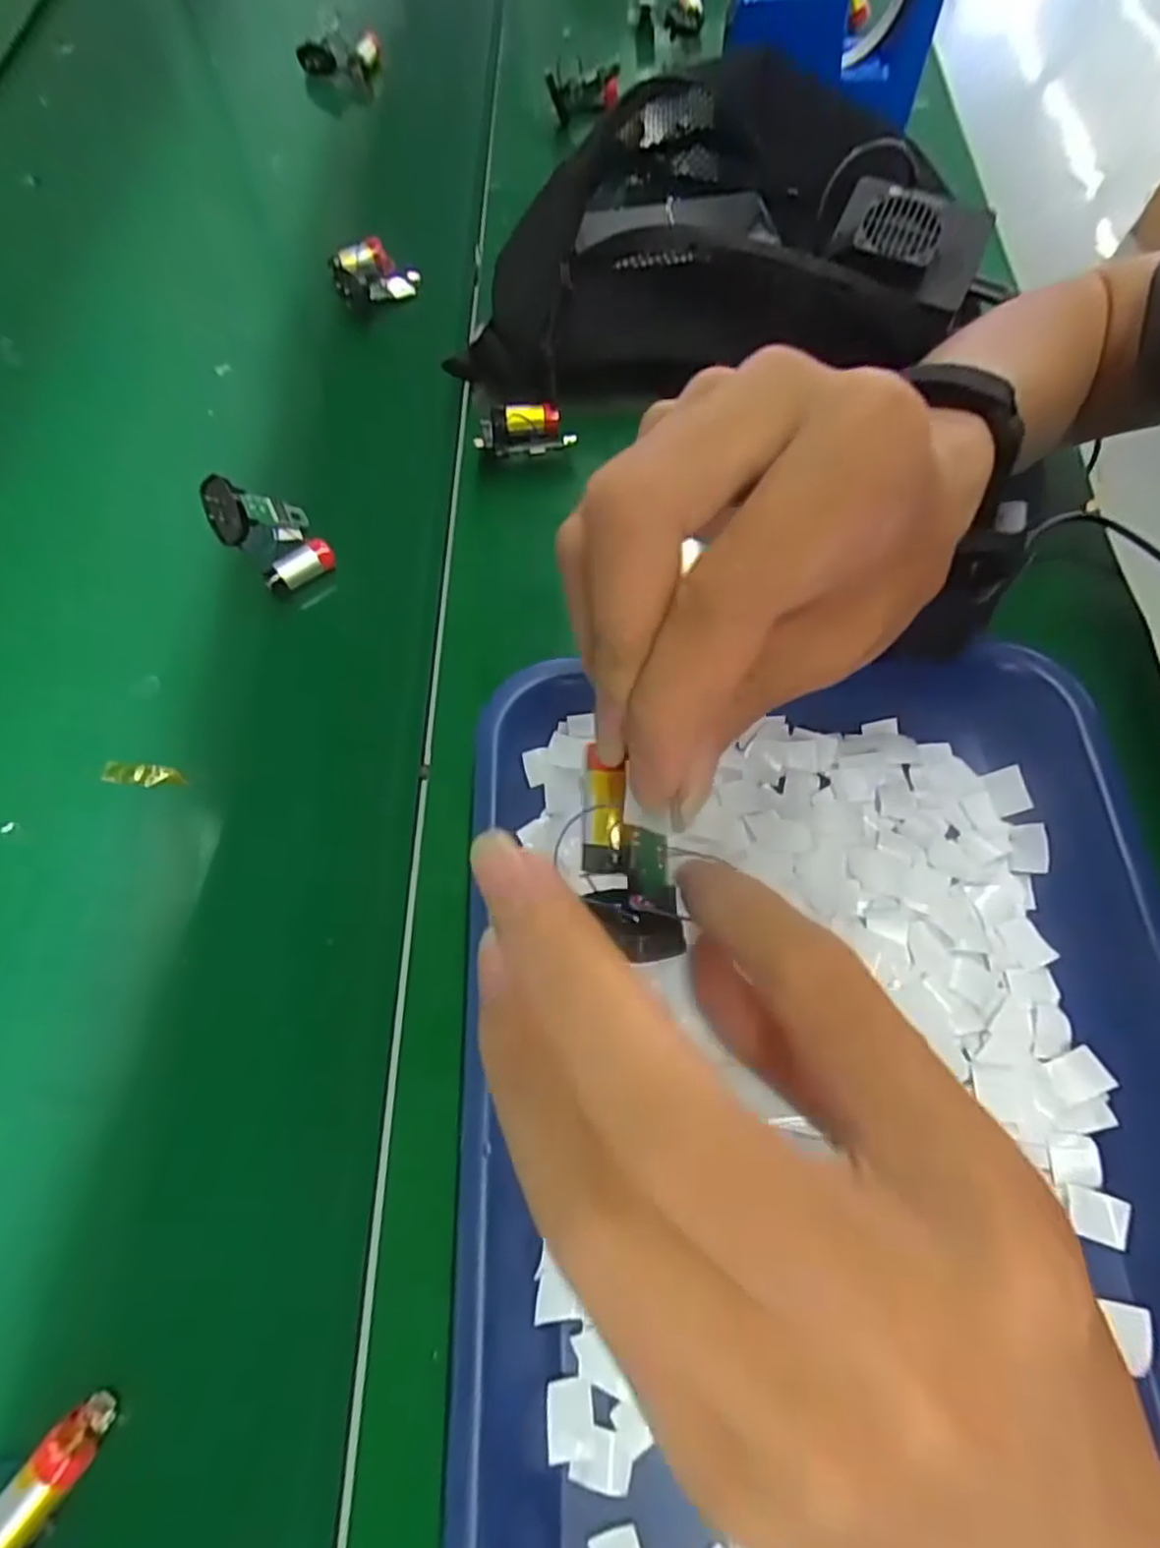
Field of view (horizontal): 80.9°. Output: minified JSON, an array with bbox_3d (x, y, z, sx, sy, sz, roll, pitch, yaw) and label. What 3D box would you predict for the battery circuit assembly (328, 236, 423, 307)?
[{"bbox_3d":[-0.131,-0.320,0.436,0.052,0.025,0.034,-18,70,-8],"label":"battery circuit assembly"}]

